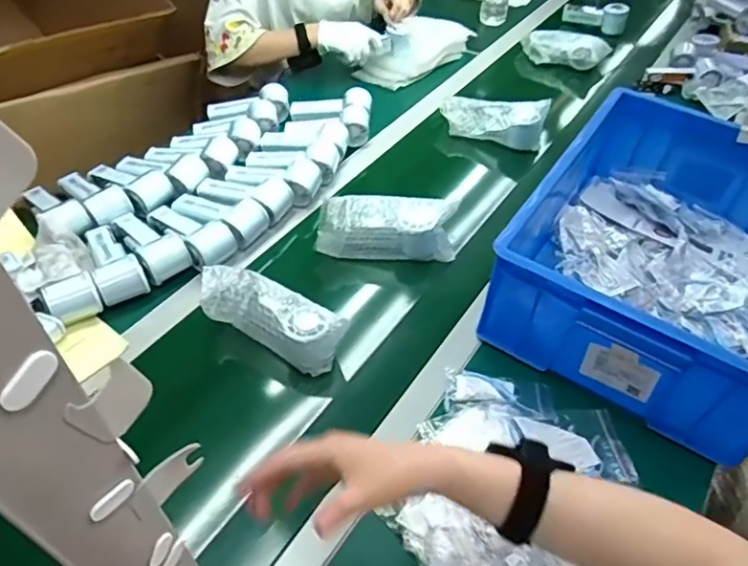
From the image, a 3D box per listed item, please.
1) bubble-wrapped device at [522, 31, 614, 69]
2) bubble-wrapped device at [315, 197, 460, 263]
[{"bbox_3d":[0.434,-0.535,1.269,0.191,0.068,0.060,25,51,18],"label":"bubble-wrapped device"},{"bbox_3d":[0.019,-0.087,0.839,0.205,0.079,0.069,1,47,-3],"label":"bubble-wrapped device"}]

